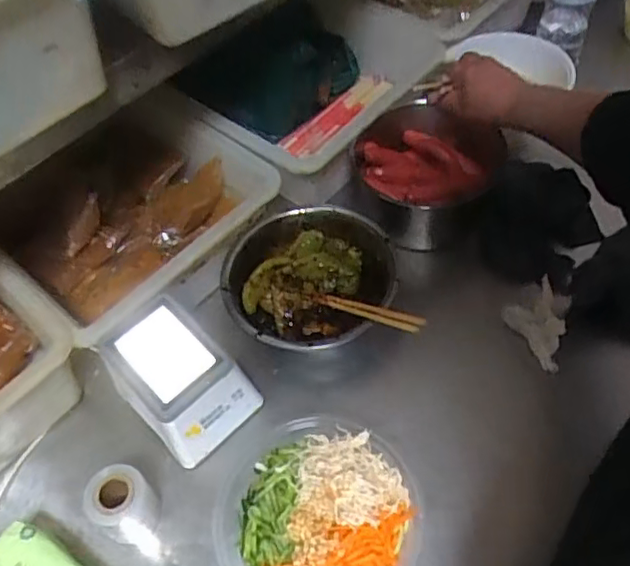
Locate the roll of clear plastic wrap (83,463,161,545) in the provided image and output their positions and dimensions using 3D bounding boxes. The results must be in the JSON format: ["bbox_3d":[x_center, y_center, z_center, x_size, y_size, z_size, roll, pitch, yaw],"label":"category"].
[{"bbox_3d":[-0.172,0.200,0.550,0.057,0.074,0.053,-3,55,4],"label":"roll of clear plastic wrap"}]

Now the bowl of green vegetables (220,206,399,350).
[{"bbox_3d":[-0.008,-0.007,0.659,0.177,0.057,0.187,-1,60,1],"label":"bowl of green vegetables"}]

